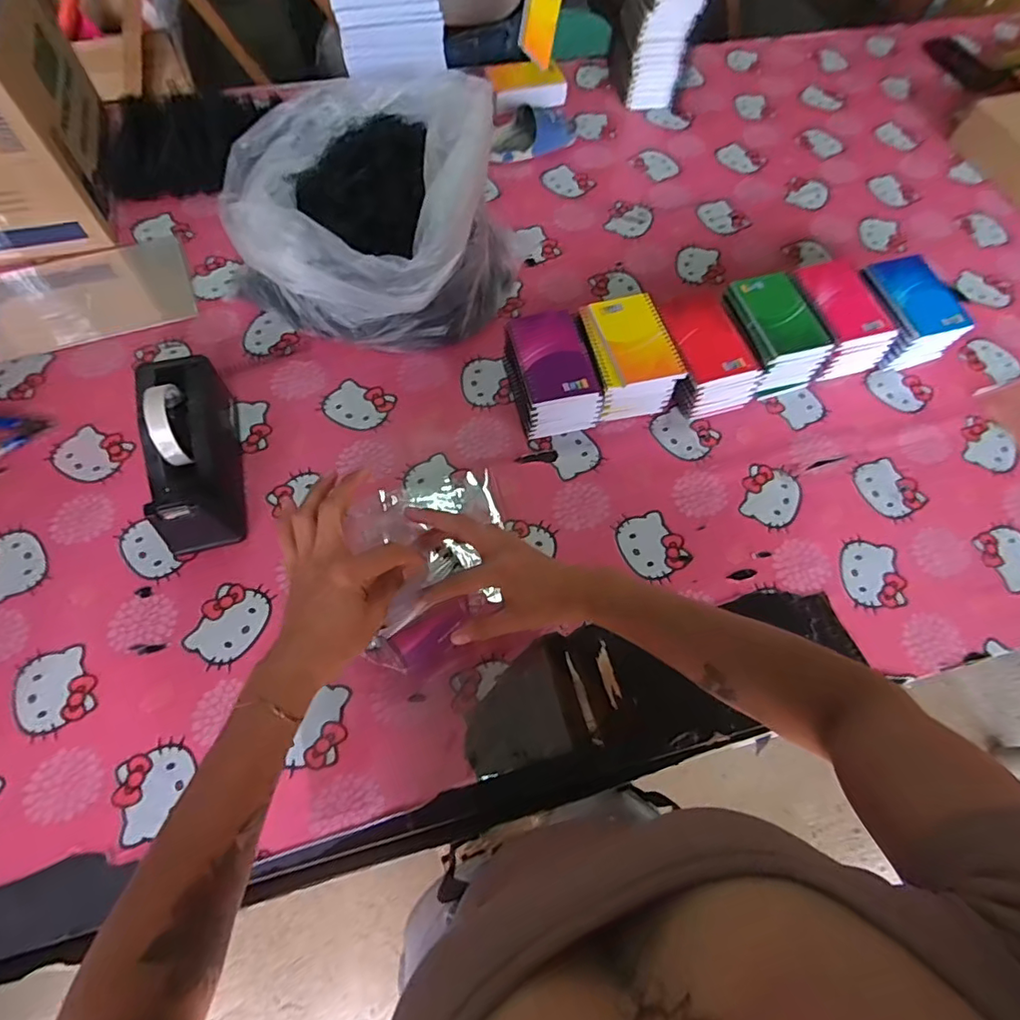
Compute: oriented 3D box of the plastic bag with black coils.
[{"bbox_3d":[-0.177,-0.384,0.714,0.327,0.197,0.304,31,66,12],"label":"plastic bag with black coils"}]

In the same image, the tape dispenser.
[{"bbox_3d":[-0.350,-0.068,0.608,0.073,0.123,0.202,-13,65,-9],"label":"tape dispenser"}]

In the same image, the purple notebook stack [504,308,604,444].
[{"bbox_3d":[0.053,-0.166,0.694,0.097,0.082,0.138,-11,65,-8],"label":"purple notebook stack"}]

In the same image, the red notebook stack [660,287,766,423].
[{"bbox_3d":[0.246,-0.204,0.719,0.106,0.080,0.145,-18,66,-11],"label":"red notebook stack"}]

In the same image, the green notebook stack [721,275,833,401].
[{"bbox_3d":[0.343,-0.230,0.746,0.102,0.087,0.135,-16,66,-11],"label":"green notebook stack"}]

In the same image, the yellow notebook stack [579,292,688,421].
[{"bbox_3d":[0.146,-0.190,0.708,0.098,0.085,0.134,-11,65,-8],"label":"yellow notebook stack"}]

